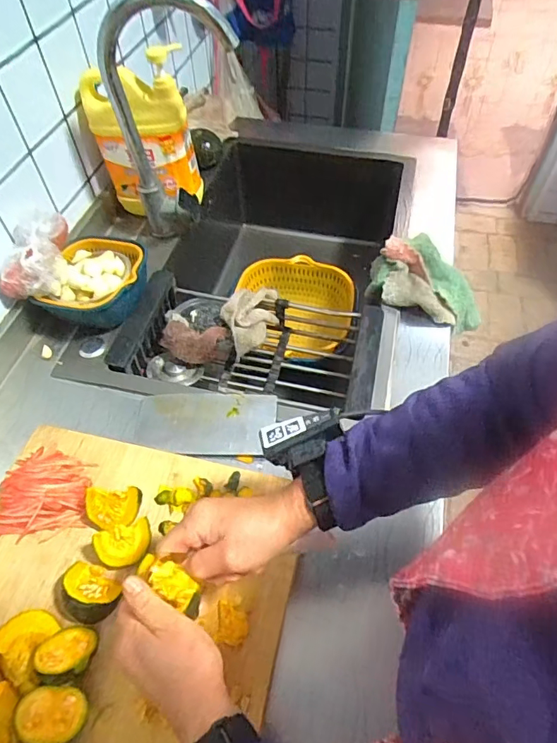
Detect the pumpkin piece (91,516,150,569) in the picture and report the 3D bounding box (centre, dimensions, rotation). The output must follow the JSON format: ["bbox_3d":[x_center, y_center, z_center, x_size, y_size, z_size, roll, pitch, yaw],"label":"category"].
[{"bbox_3d":[-0.156,0.175,0.486,0.057,0.017,0.039,-17,87,-8],"label":"pumpkin piece"}]

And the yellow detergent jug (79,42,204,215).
[{"bbox_3d":[-0.212,-0.358,0.748,0.158,0.224,0.081,2,54,3],"label":"yellow detergent jug"}]

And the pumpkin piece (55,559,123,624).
[{"bbox_3d":[-0.180,0.211,0.454,0.073,0.039,0.049,19,56,15],"label":"pumpkin piece"}]

